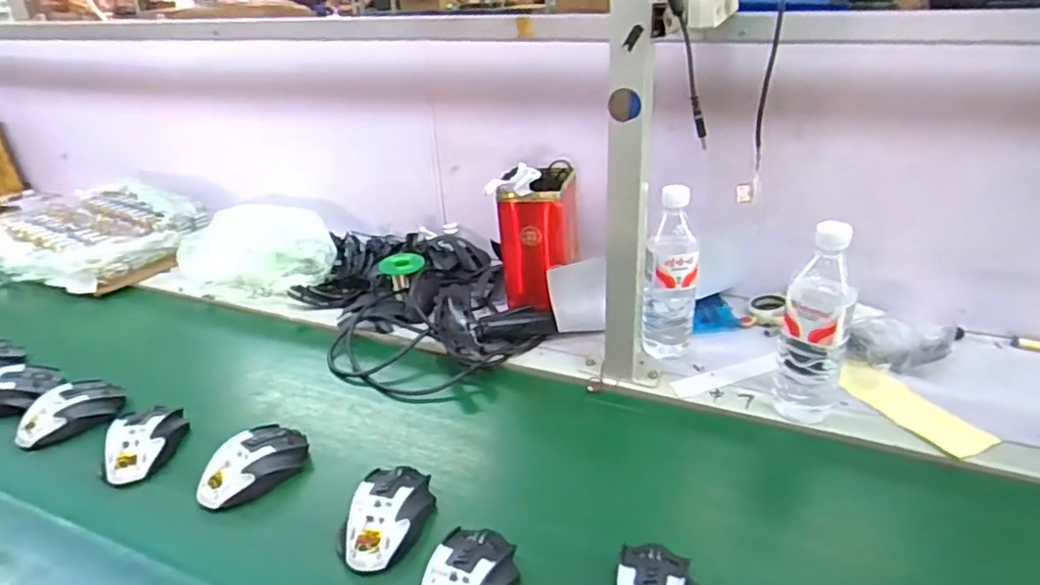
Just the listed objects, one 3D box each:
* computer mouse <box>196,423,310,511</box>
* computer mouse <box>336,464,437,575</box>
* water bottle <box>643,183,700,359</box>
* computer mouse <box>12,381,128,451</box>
[{"bbox_3d":[-0.288,0.184,0.678,0.066,0.040,0.118,18,34,35],"label":"computer mouse"},{"bbox_3d":[-0.128,0.211,0.608,0.069,0.037,0.113,4,28,14],"label":"computer mouse"},{"bbox_3d":[0.193,-0.017,0.799,0.062,0.224,0.056,7,29,20],"label":"water bottle"},{"bbox_3d":[-0.553,0.146,0.774,0.071,0.038,0.113,10,30,25],"label":"computer mouse"}]

